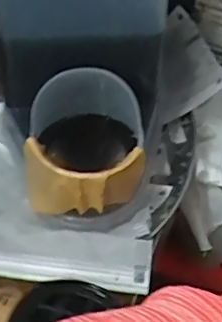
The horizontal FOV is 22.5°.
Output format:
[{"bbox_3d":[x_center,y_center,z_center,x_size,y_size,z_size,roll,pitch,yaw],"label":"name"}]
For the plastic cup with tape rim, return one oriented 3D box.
[{"bbox_3d":[-0.020,-0.014,0.431,0.087,0.098,0.092,1,45,-1],"label":"plastic cup with tape rim"}]

